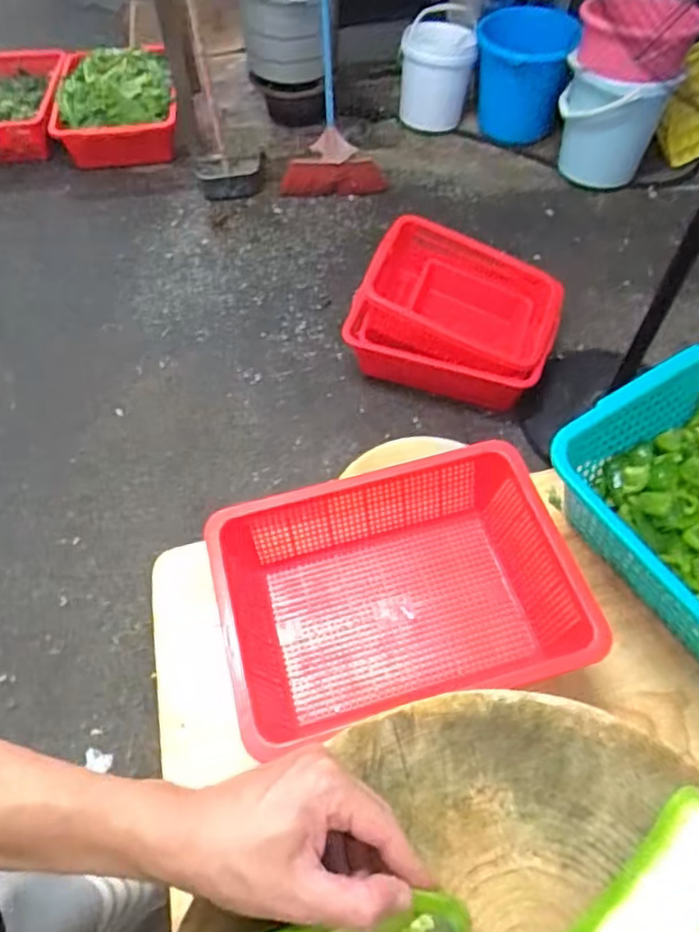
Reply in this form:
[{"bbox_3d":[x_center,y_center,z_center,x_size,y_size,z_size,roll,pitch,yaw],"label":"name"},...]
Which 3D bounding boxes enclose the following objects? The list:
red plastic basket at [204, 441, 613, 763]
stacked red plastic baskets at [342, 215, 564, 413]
[{"bbox_3d":[0.043,0.117,0.600,0.300,0.088,0.210,-13,58,-7],"label":"red plastic basket"},{"bbox_3d":[0.276,-0.394,1.657,0.478,0.246,0.359,23,61,15],"label":"stacked red plastic baskets"}]

